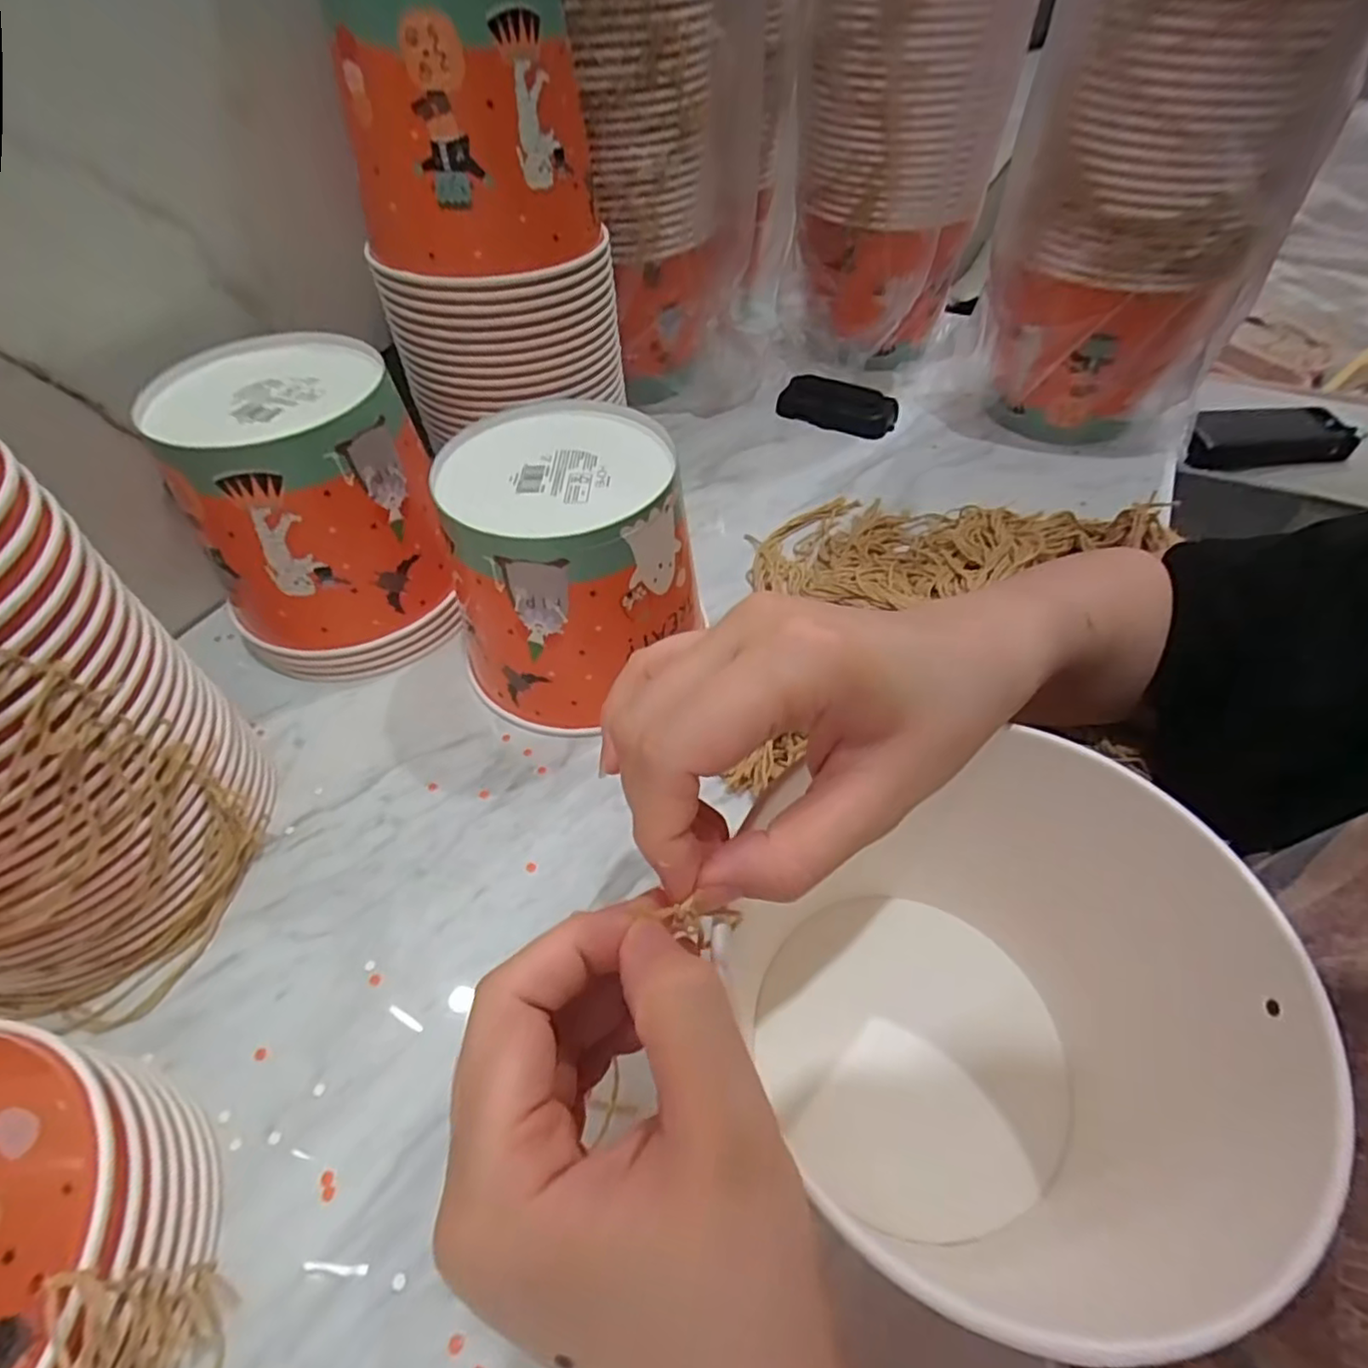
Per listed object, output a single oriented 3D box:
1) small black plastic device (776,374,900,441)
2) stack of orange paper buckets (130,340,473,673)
[{"bbox_3d":[0.140,-0.257,0.630,0.108,0.028,0.041,19,53,16],"label":"small black plastic device"},{"bbox_3d":[-0.224,-0.107,0.428,0.135,0.160,0.138,-18,52,-12],"label":"stack of orange paper buckets"}]

